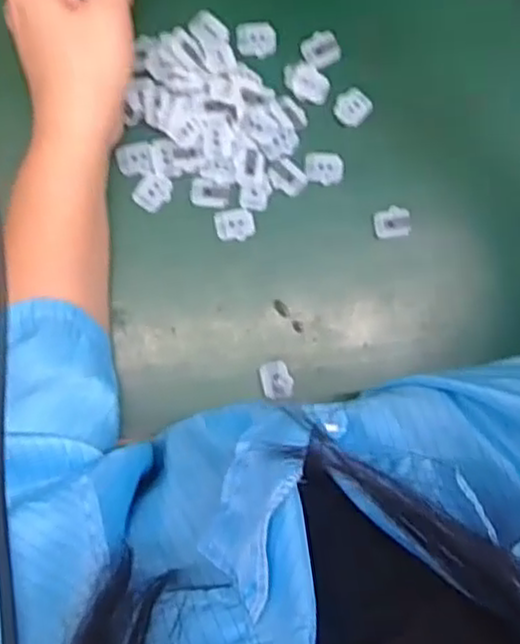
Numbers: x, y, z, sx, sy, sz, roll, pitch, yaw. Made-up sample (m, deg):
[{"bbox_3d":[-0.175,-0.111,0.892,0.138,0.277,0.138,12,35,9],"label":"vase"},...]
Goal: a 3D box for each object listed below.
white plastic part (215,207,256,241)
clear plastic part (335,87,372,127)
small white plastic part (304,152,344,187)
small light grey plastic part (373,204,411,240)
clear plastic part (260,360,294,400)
[{"bbox_3d":[-0.014,-0.056,0.426,0.022,0.004,0.018,-8,86,-8],"label":"white plastic part"},{"bbox_3d":[0.055,-0.128,0.442,0.019,0.007,0.020,37,82,-3],"label":"clear plastic part"},{"bbox_3d":[0.038,-0.091,0.435,0.022,0.004,0.019,-3,86,-7],"label":"small white plastic part"},{"bbox_3d":[0.078,-0.059,0.438,0.021,0.007,0.018,-5,86,-7],"label":"small light grey plastic part"},{"bbox_3d":[0.010,0.033,0.422,0.018,0.005,0.021,-7,86,-8],"label":"clear plastic part"}]

